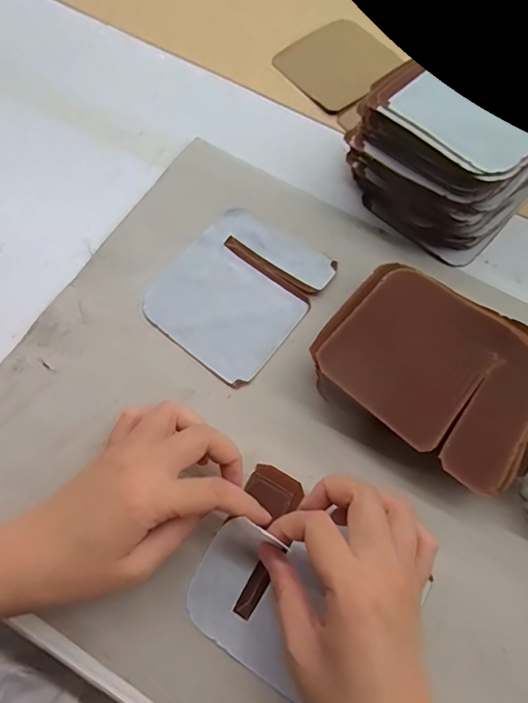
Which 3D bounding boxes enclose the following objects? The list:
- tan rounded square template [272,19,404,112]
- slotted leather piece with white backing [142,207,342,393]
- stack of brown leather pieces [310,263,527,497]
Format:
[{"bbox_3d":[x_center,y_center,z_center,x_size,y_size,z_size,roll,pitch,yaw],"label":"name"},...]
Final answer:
[{"bbox_3d":[0.069,-0.281,0.430,0.085,0.006,0.094,-39,74,4],"label":"tan rounded square template"},{"bbox_3d":[-0.019,-0.049,0.353,0.106,0.004,0.130,38,74,8],"label":"slotted leather piece with white backing"},{"bbox_3d":[0.118,0.014,0.315,0.155,0.039,0.120,32,74,9],"label":"stack of brown leather pieces"}]

